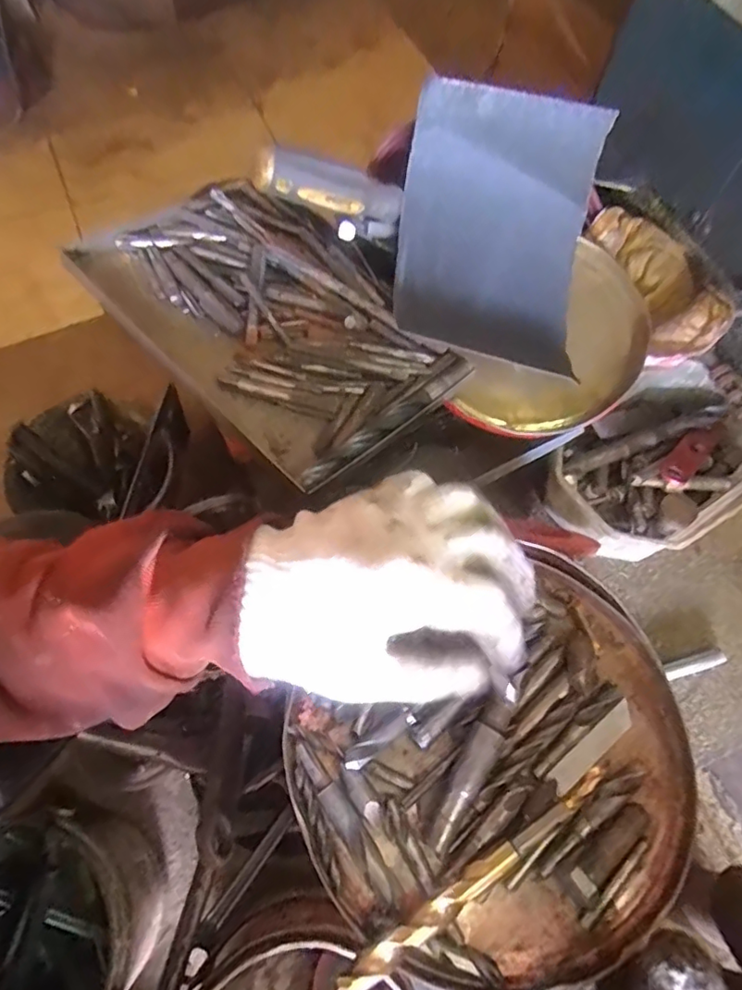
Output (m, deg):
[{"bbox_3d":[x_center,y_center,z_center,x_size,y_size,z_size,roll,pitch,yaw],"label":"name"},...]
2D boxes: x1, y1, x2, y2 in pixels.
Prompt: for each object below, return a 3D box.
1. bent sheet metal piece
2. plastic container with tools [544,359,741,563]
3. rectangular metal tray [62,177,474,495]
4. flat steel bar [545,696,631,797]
[{"bbox_3d":[0.093,-0.196,0.414,0.138,0.026,0.185,6,94,-4],"label":"bent sheet metal piece"},{"bbox_3d":[0.222,-0.022,0.422,0.183,0.061,0.116,-36,72,-17],"label":"plastic container with tools"},{"bbox_3d":[-0.066,-0.126,0.389,0.243,0.027,0.158,42,70,15],"label":"rectangular metal tray"},{"bbox_3d":[0.116,0.131,0.288,0.060,0.004,0.012,-35,72,-17],"label":"flat steel bar"}]

